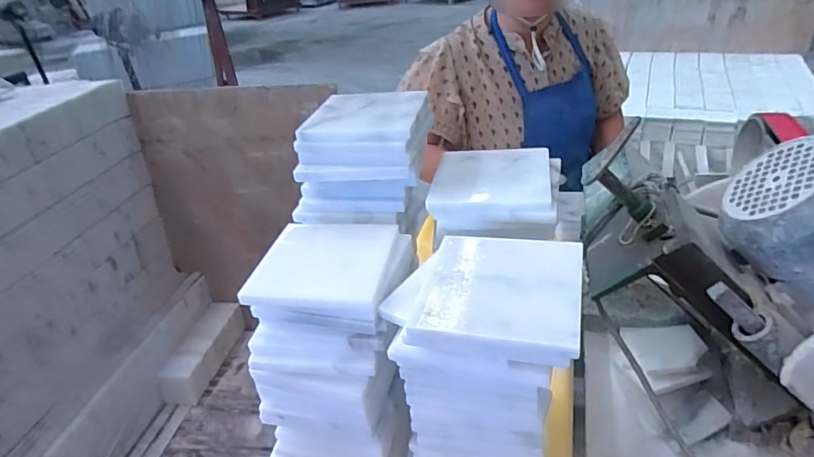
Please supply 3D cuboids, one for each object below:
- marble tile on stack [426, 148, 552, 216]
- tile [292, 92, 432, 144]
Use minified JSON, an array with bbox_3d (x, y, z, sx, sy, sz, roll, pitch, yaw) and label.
[{"bbox_3d":[0.075,-0.043,0.433,0.098,0.015,0.097,3,33,14],"label":"marble tile on stack"},{"bbox_3d":[-0.036,-0.103,0.447,0.101,0.013,0.095,4,34,16],"label":"tile"}]

